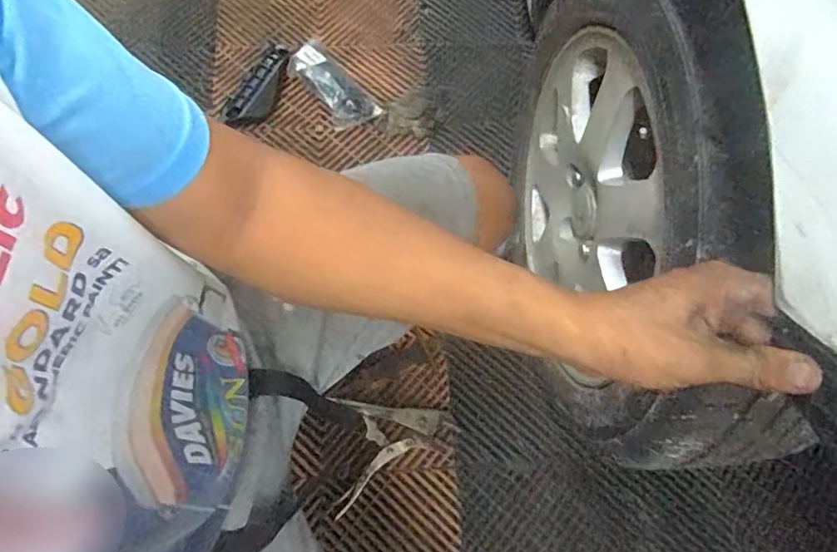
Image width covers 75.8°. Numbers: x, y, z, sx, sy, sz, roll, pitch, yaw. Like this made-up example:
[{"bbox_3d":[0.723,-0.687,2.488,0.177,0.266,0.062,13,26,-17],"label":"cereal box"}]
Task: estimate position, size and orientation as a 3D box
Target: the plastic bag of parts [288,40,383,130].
[{"bbox_3d":[-0.164,-0.358,1.002,0.092,0.038,0.208,-36,75,-13],"label":"plastic bag of parts"}]

